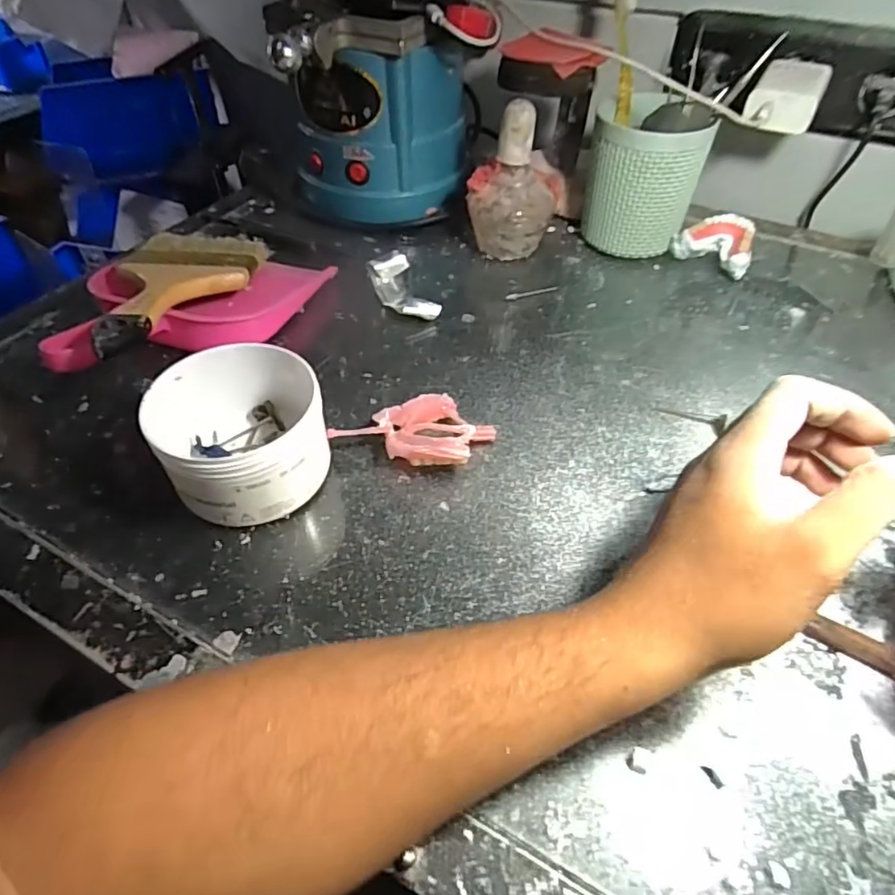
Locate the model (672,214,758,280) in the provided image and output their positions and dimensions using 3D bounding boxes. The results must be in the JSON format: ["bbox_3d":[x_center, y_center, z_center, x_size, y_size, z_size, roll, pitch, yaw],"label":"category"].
[{"bbox_3d":[0.237,-0.181,0.513,0.065,0.029,0.053,24,52,20],"label":"model"}]

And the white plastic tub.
[{"bbox_3d":[-0.118,-0.010,0.340,0.092,0.060,0.098,0,48,0],"label":"white plastic tub"}]

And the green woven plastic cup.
[{"bbox_3d":[0.173,-0.237,0.510,0.090,0.103,0.094,16,50,14],"label":"green woven plastic cup"}]

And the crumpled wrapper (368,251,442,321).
[{"bbox_3d":[-0.036,-0.128,0.474,0.034,0.026,0.070,-22,52,-19],"label":"crumpled wrapper"}]

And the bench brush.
[{"bbox_3d":[-0.203,-0.118,0.425,0.092,0.021,0.218,0,35,-1],"label":"bench brush"}]

